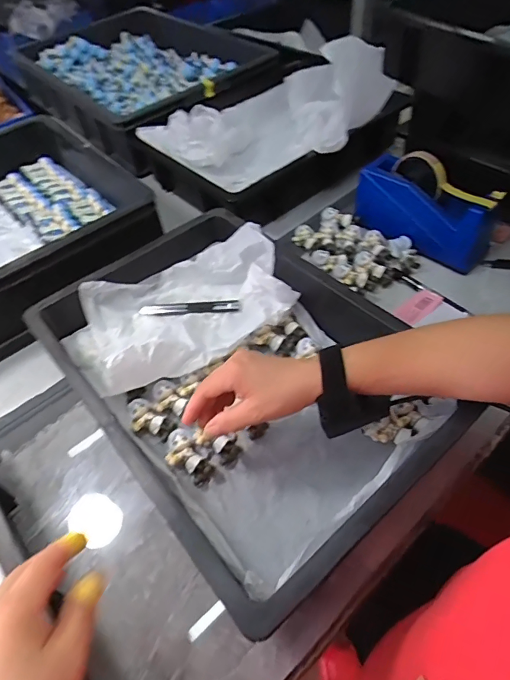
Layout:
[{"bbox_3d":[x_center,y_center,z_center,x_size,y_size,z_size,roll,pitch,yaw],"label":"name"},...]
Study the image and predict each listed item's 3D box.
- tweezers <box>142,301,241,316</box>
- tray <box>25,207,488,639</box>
[{"bbox_3d":[-0.090,-0.042,0.601,0.140,0.017,0.016,2,51,7],"label":"tweezers"},{"bbox_3d":[-0.031,0.037,0.496,0.300,0.102,0.435,-36,56,-22],"label":"tray"}]

